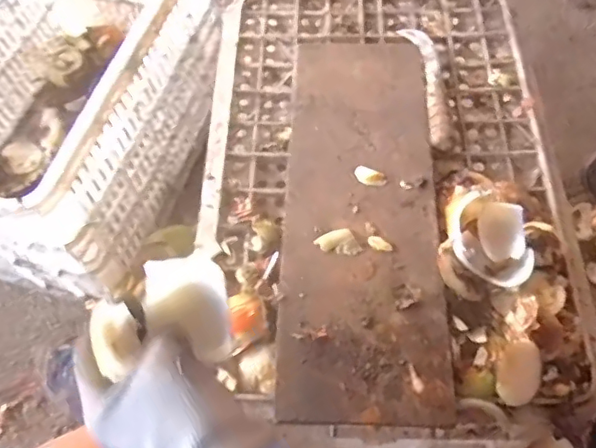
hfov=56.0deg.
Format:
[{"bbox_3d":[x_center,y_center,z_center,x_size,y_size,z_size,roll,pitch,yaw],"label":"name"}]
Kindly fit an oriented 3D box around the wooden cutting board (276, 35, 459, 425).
[{"bbox_3d":[0.060,-0.028,0.521,0.135,0.022,0.406,1,60,2],"label":"wooden cutting board"}]

